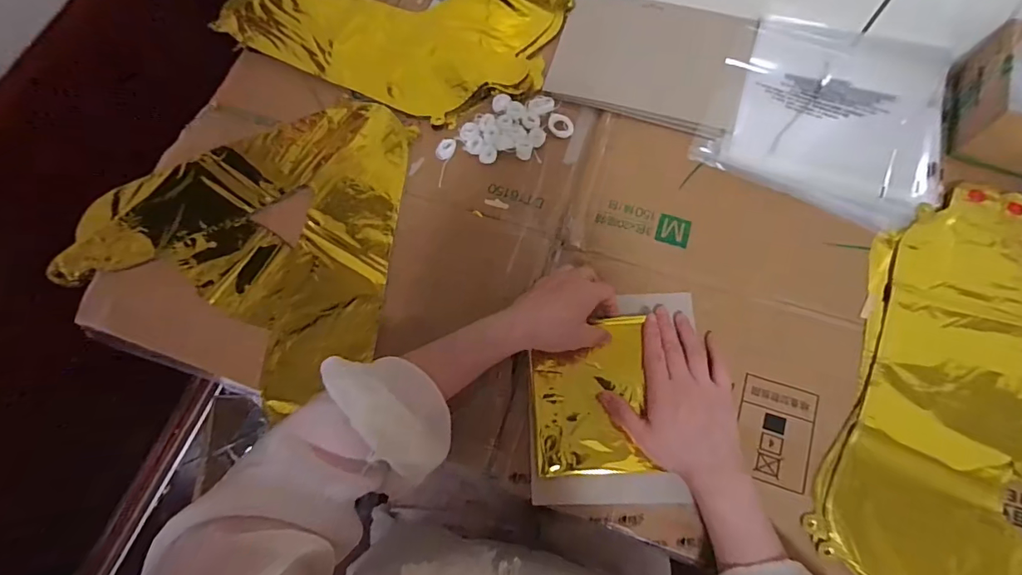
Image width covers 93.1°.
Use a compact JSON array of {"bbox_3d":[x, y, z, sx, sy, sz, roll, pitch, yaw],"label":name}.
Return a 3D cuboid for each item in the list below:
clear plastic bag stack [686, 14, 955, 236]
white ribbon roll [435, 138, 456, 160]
[{"bbox_3d":[0.346,-0.195,0.526,0.233,0.034,0.221,22,74,12],"label":"clear plastic bag stack"},{"bbox_3d":[-0.074,-0.156,0.544,0.020,0.009,0.025,22,72,10],"label":"white ribbon roll"}]

